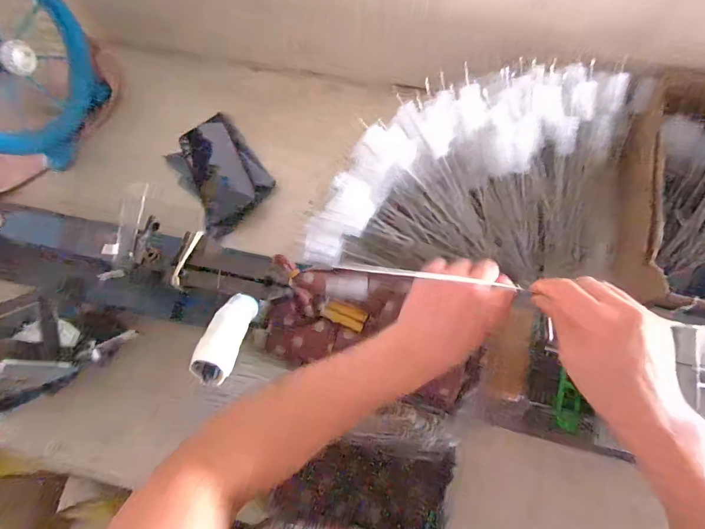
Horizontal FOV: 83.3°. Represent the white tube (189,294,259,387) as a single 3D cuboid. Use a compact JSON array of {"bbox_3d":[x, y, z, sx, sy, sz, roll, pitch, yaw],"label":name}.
[{"bbox_3d":[-0.089,0.047,0.289,0.021,0.096,0.022,1,114,3],"label":"white tube"}]

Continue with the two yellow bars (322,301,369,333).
[{"bbox_3d":[-0.009,0.057,0.449,0.049,0.007,0.023,20,93,5],"label":"two yellow bars"}]

